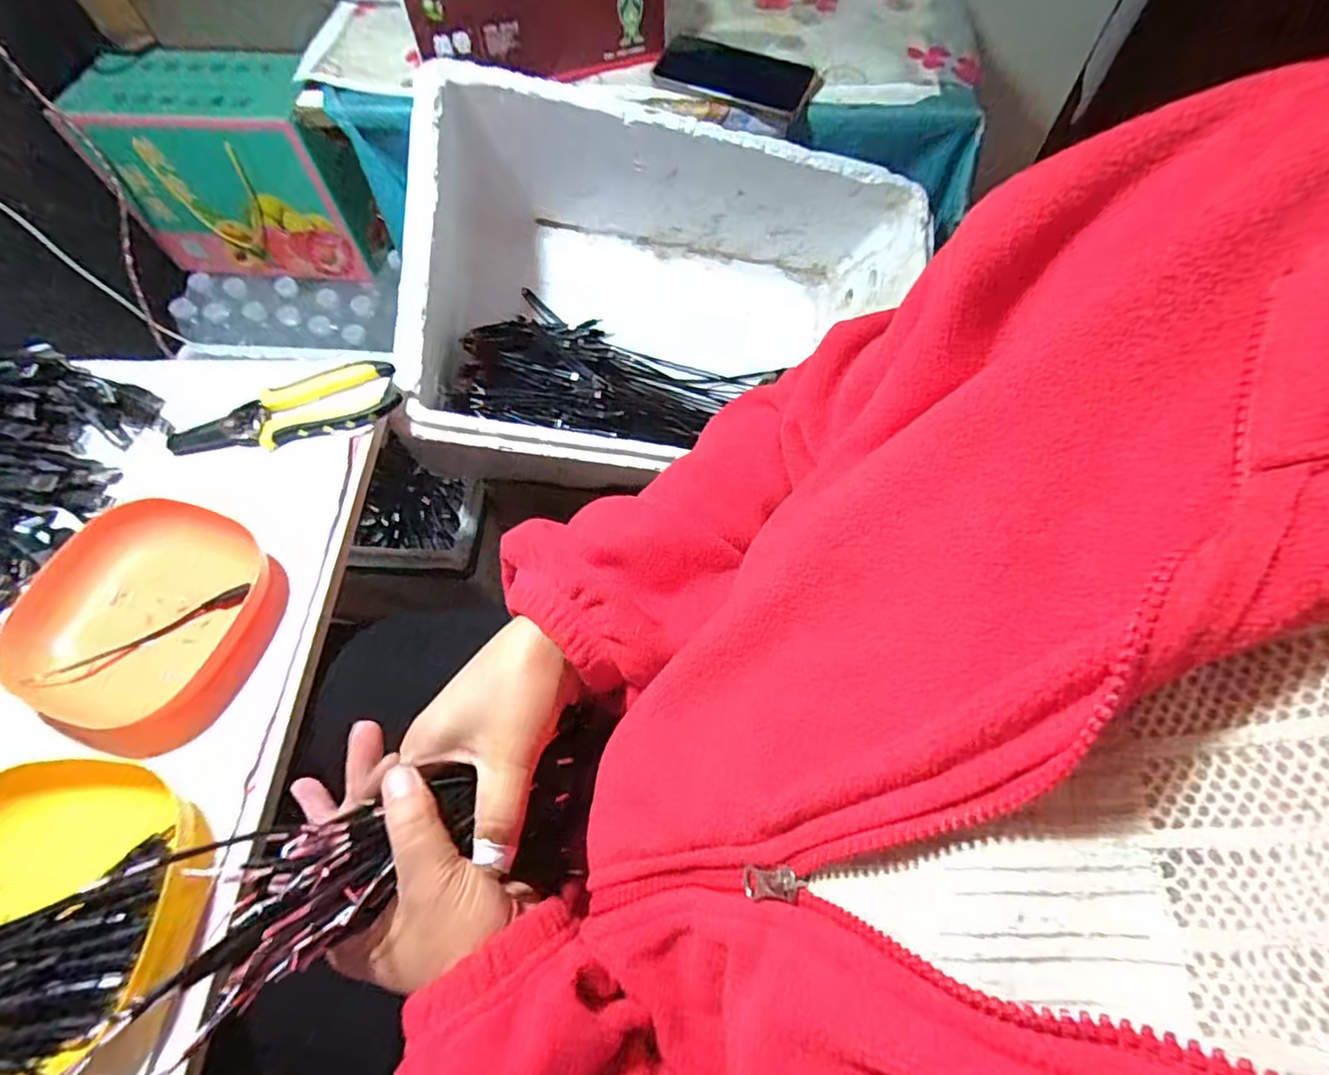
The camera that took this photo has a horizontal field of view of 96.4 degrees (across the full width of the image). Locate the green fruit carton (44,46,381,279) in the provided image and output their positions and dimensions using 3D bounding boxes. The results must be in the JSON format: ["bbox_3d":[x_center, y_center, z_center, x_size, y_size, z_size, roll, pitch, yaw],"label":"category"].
[{"bbox_3d":[-0.597,-0.526,0.859,0.348,0.242,0.151,4,64,3],"label":"green fruit carton"}]

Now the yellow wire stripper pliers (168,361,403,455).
[{"bbox_3d":[-0.293,-0.097,0.458,0.167,0.011,0.061,-15,64,-7],"label":"yellow wire stripper pliers"}]

